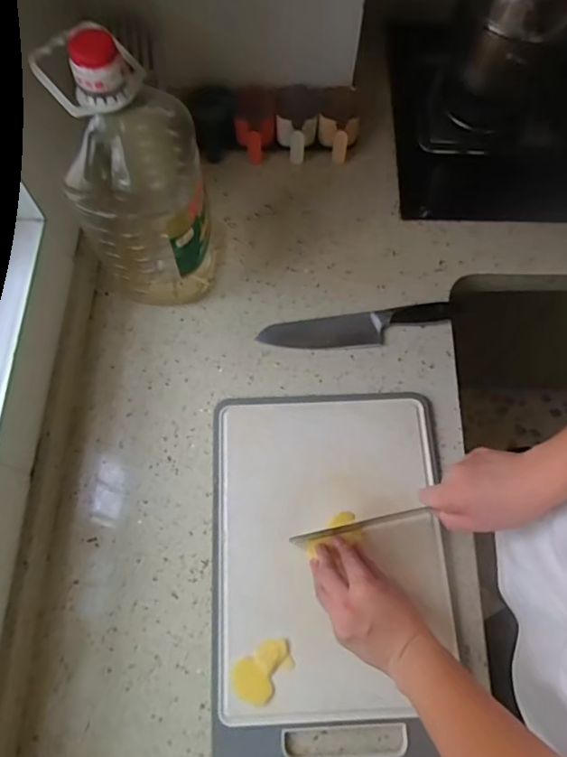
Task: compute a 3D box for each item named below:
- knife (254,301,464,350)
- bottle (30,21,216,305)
[{"bbox_3d":[0.108,-0.074,0.738,0.276,0.023,0.052,-6,68,-3],"label":"knife"},{"bbox_3d":[-0.169,-0.239,0.628,0.137,0.342,0.158,-7,68,-4],"label":"bottle"}]

